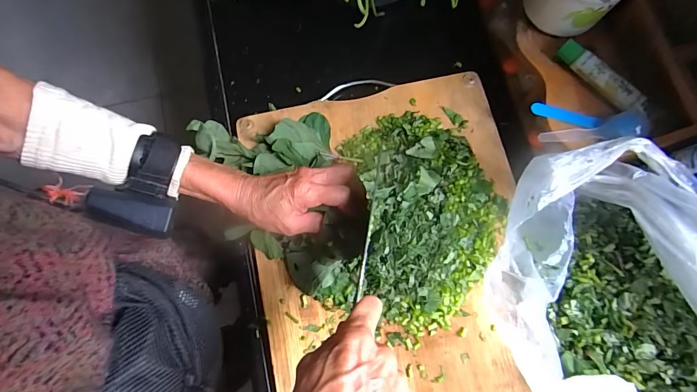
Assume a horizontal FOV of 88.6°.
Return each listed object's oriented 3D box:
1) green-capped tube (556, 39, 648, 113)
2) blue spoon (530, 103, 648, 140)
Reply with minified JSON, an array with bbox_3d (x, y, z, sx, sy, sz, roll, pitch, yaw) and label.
[{"bbox_3d":[0.279,-0.131,0.394,0.023,0.017,0.107,-43,80,-9],"label":"green-capped tube"},{"bbox_3d":[0.262,-0.084,0.390,0.114,0.021,0.025,14,77,4],"label":"blue spoon"}]

